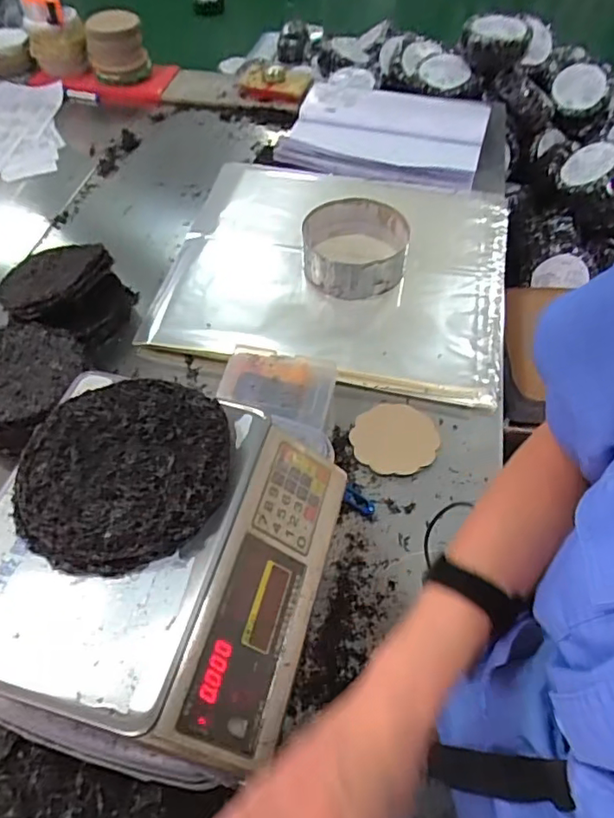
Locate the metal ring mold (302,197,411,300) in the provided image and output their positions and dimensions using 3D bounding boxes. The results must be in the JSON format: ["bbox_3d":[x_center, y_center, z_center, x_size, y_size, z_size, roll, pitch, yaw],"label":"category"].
[{"bbox_3d":[0.091,-0.314,1.121,0.203,0.094,0.214,7,55,5],"label":"metal ring mold"}]

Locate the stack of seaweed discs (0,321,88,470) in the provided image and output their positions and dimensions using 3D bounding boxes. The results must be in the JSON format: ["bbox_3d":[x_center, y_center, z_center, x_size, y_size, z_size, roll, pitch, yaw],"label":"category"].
[{"bbox_3d":[-0.466,-0.036,0.946,0.202,0.091,0.211,39,63,24],"label":"stack of seaweed discs"}]

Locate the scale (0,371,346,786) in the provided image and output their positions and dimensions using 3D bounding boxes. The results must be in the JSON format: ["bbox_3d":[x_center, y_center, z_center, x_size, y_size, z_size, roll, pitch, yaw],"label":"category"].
[{"bbox_3d":[-0.144,0.142,0.568,0.306,0.102,0.349,12,55,10],"label":"scale"}]

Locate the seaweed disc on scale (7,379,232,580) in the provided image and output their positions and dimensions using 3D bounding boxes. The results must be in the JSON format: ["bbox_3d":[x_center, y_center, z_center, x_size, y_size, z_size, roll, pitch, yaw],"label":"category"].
[{"bbox_3d":[-0.178,0.057,0.556,0.196,0.019,0.199,0,55,0],"label":"seaweed disc on scale"}]

